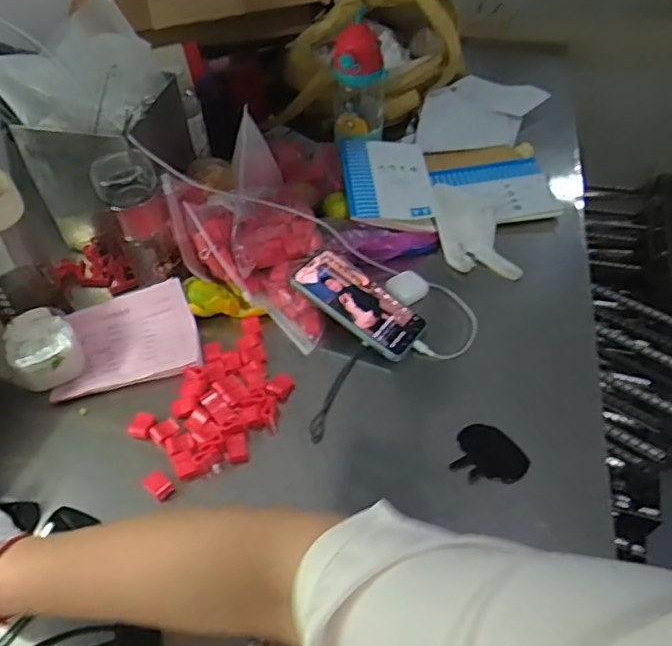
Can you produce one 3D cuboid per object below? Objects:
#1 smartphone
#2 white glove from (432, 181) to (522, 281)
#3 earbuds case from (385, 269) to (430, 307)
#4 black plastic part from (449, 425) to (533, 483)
[{"bbox_3d":[0.027,-0.024,0.719,0.160,0.018,0.074,38,60,12],"label":"smartphone"},{"bbox_3d":[0.184,-0.124,0.826,0.085,0.025,0.162,-13,69,2],"label":"white glove"},{"bbox_3d":[0.089,-0.044,0.761,0.043,0.017,0.047,36,60,28],"label":"earbuds case"},{"bbox_3d":[0.155,0.140,0.623,0.073,0.028,0.066,33,59,26],"label":"black plastic part"}]

